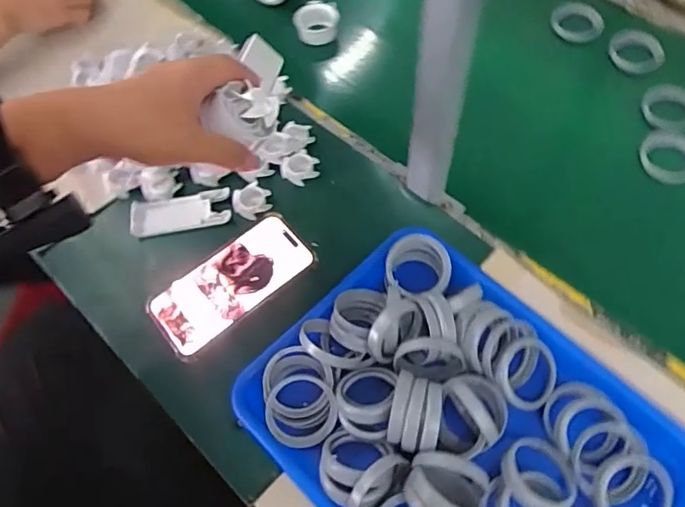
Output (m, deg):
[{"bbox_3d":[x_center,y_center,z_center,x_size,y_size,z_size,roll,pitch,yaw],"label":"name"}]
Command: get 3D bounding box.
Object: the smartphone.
[{"bbox_3d":[-0.107,0.029,0.542,0.157,0.016,0.077,-39,64,-14],"label":"smartphone"}]

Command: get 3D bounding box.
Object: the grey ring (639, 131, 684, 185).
[{"bbox_3d":[0.360,-0.109,0.604,0.062,0.009,0.062,-3,61,5],"label":"grey ring"}]

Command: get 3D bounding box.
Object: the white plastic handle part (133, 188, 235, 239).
[{"bbox_3d":[-0.175,-0.045,0.598,0.105,0.012,0.042,-10,61,1],"label":"white plastic handle part"}]

